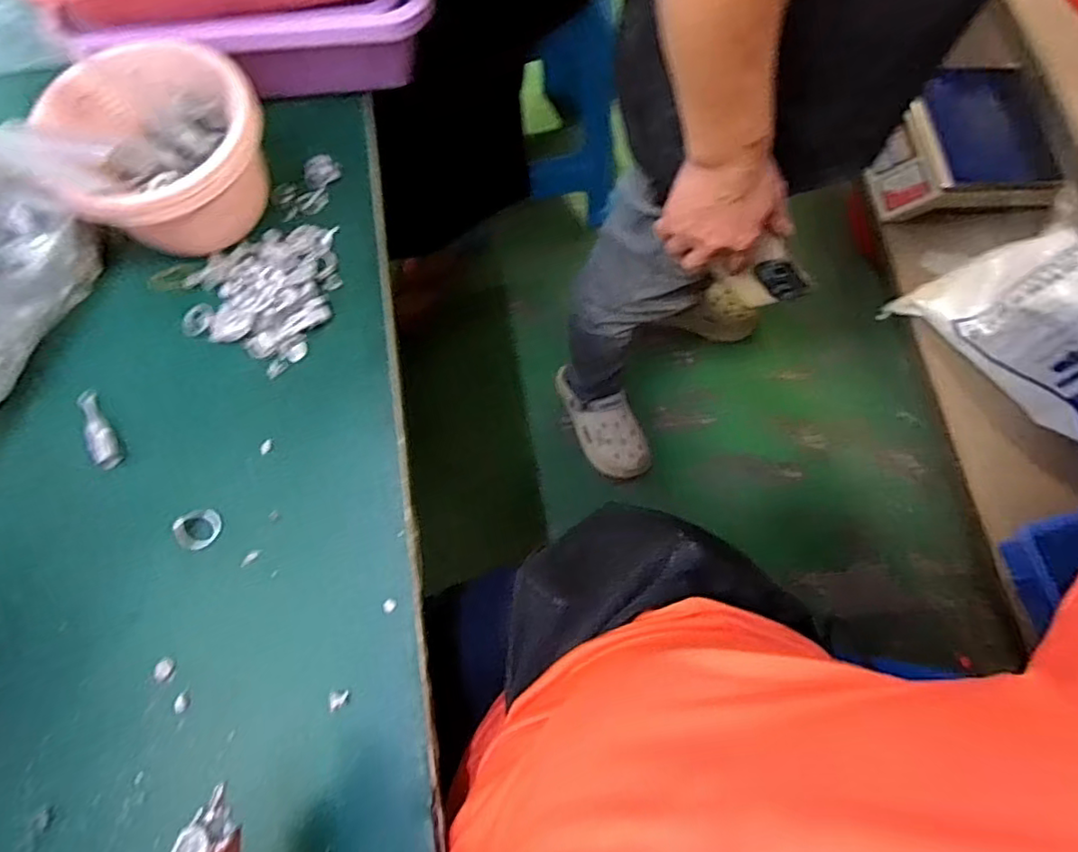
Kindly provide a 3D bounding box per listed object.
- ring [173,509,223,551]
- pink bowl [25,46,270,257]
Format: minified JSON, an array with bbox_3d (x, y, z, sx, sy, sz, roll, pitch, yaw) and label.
[{"bbox_3d":[-0.235,0.071,0.411,0.024,0.014,0.028,17,71,6],"label":"ring"},{"bbox_3d":[-0.278,-0.200,0.448,0.133,0.108,0.141,32,73,10],"label":"pink bowl"}]

